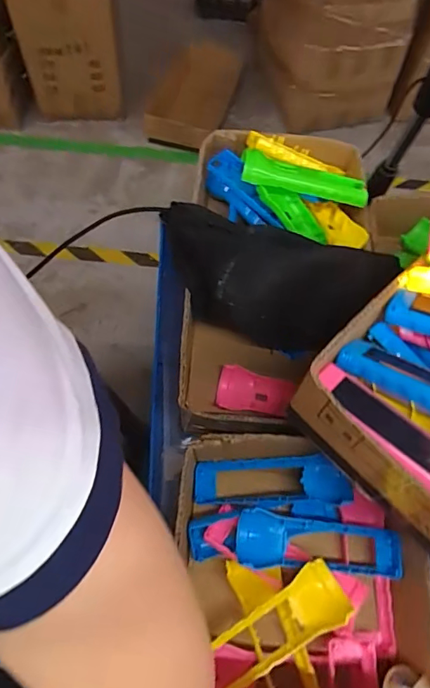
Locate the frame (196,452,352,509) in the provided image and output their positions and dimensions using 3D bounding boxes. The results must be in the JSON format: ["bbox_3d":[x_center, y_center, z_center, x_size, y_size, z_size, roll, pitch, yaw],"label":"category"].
[{"bbox_3d":[0.054,0.141,0.465,0.161,0.022,0.048,-7,62,20],"label":"frame"}]

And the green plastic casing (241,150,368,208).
[{"bbox_3d":[0.111,-0.204,0.566,0.156,0.023,0.044,10,64,1],"label":"green plastic casing"}]

